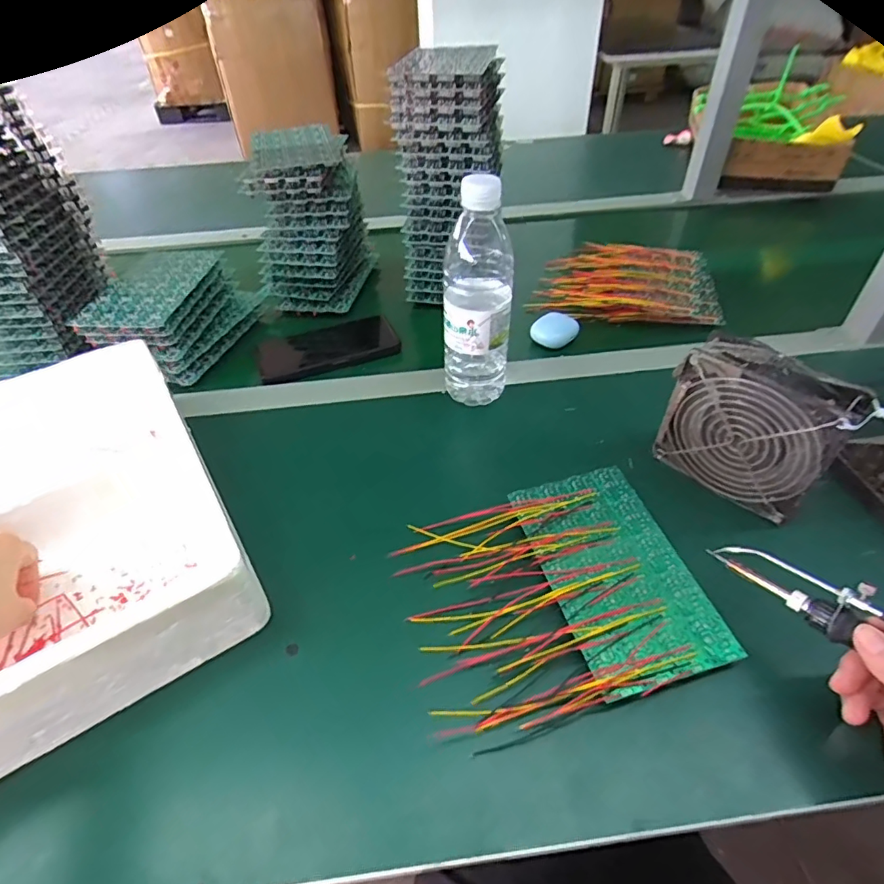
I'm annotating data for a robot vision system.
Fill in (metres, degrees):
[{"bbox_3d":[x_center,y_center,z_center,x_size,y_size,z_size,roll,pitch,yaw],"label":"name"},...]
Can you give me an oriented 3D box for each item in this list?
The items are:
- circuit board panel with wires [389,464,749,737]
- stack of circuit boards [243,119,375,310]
[{"bbox_3d":[0.080,0.110,0.392,0.200,0.026,0.170,-13,46,-10],"label":"circuit board panel with wires"},{"bbox_3d":[-0.170,-0.295,0.691,0.120,0.169,0.178,0,45,3],"label":"stack of circuit boards"}]

